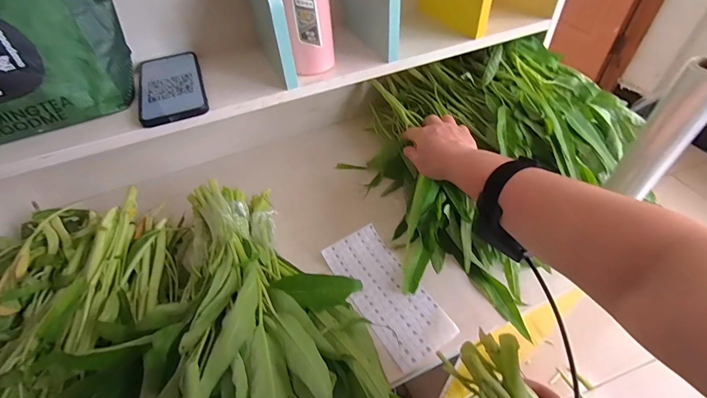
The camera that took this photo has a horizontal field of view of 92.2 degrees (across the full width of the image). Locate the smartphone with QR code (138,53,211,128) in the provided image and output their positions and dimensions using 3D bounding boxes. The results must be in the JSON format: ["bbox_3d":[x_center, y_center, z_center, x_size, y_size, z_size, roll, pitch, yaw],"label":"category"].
[{"bbox_3d":[-0.242,-0.151,0.452,0.077,0.015,0.155,-19,49,-14],"label":"smartphone with QR code"}]

